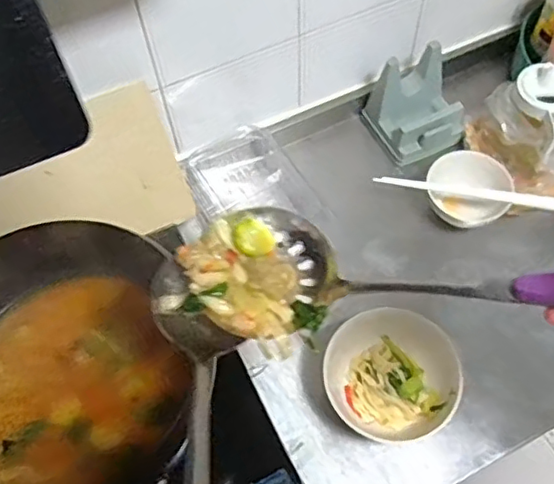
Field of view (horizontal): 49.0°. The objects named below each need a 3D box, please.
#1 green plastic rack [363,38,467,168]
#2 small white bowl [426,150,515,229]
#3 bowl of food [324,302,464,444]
[{"bbox_3d":[0.213,-0.197,0.922,0.116,0.131,0.133,-28,64,-11],"label":"green plastic rack"},{"bbox_3d":[0.275,-0.064,0.878,0.113,0.090,0.109,-1,62,3],"label":"small white bowl"},{"bbox_3d":[0.137,0.159,0.735,0.152,0.068,0.160,-1,62,3],"label":"bowl of food"}]

